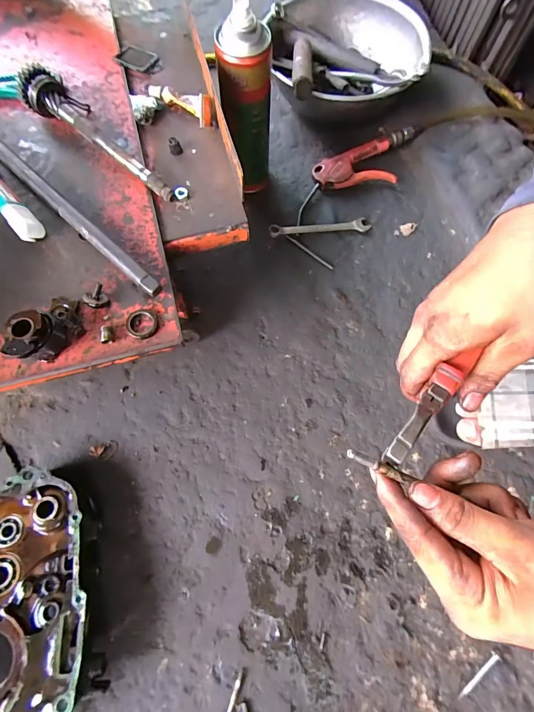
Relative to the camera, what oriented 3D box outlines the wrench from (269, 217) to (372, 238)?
[{"bbox_3d":[0.082,-0.199,0.537,0.158,0.013,0.022,-7,72,-4],"label":"wrench"}]

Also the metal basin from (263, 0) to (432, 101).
[{"bbox_3d":[0.129,-0.492,0.580,0.237,0.083,0.248,0,72,-1],"label":"metal basin"}]

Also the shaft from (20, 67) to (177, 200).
[{"bbox_3d":[-0.164,-0.229,0.356,0.193,0.042,0.044,33,74,9],"label":"shaft"}]

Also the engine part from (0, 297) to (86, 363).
[{"bbox_3d":[-0.183,-0.024,0.291,0.040,0.035,0.063,20,73,5],"label":"engine part"}]

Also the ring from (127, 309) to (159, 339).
[{"bbox_3d":[-0.111,-0.029,0.311,0.027,0.005,0.027,0,72,-1],"label":"ring"}]

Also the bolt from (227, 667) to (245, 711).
[{"bbox_3d":[-0.038,0.363,0.356,0.007,0.004,0.073,18,73,4],"label":"bolt"}]

